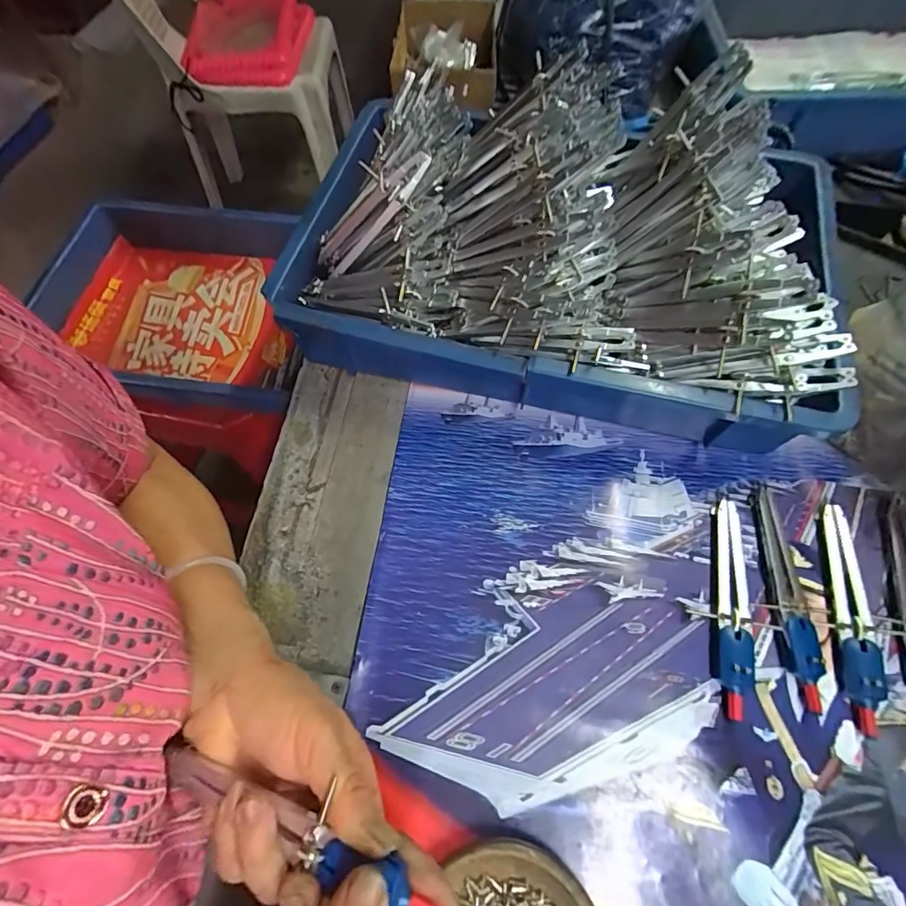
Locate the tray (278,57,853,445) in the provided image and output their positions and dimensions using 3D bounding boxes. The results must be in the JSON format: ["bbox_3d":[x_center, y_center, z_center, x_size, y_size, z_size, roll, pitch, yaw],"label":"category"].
[{"bbox_3d":[0.077,-0.159,0.381,0.414,0.159,0.235,14,65,9],"label":"tray"}]

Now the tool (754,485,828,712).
[{"bbox_3d":[0.231,0.093,0.330,0.036,0.013,0.147,0,64,2],"label":"tool"}]

